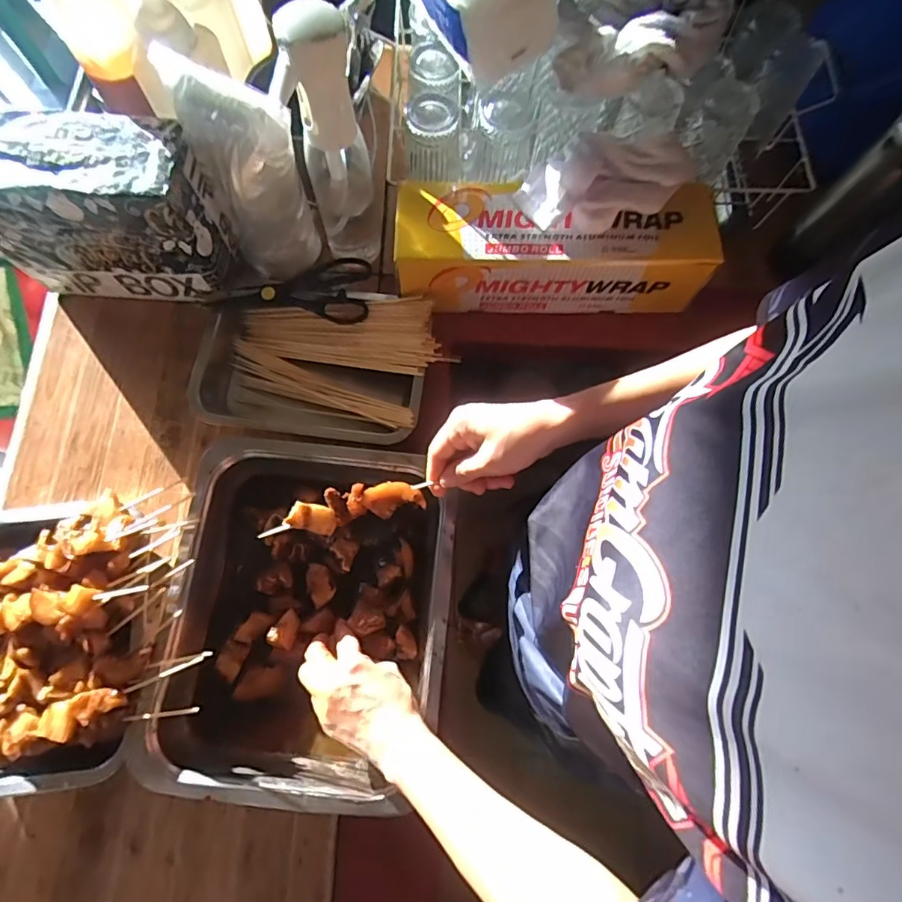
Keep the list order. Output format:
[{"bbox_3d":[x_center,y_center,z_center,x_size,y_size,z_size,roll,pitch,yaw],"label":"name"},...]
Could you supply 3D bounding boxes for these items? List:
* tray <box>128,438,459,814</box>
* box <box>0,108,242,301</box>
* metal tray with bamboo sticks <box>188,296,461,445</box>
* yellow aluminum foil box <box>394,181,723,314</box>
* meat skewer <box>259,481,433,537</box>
[{"bbox_3d":[-0.139,0.157,0.514,0.273,0.061,0.331,5,74,0],"label":"tray"},{"bbox_3d":[-0.384,-0.265,0.565,0.248,0.162,0.119,1,74,-2],"label":"box"},{"bbox_3d":[-0.159,-0.102,0.601,0.289,0.069,0.189,6,74,0],"label":"metal tray with bamboo sticks"},{"bbox_3d":[0.117,-0.240,0.594,0.356,0.103,0.106,1,74,-2],"label":"yellow aluminum foil box"},{"bbox_3d":[-0.097,0.051,0.457,0.145,0.021,0.033,-14,75,0],"label":"meat skewer"}]

